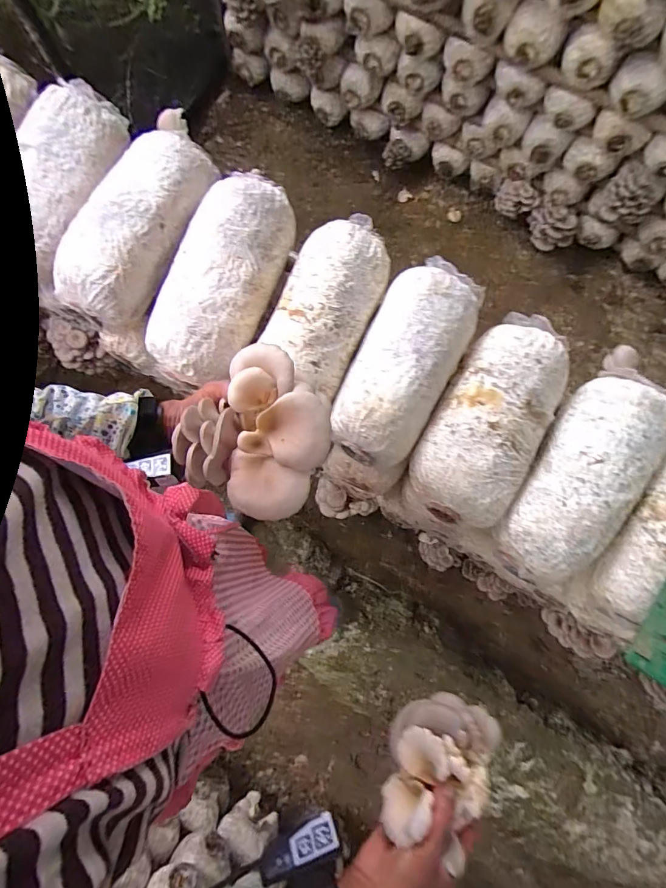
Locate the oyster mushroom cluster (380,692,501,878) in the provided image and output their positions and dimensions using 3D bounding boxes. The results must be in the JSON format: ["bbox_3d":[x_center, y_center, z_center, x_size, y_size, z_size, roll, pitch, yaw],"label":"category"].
[{"bbox_3d":[0.100,0.291,0.372,0.098,0.054,0.110,10,79,2],"label":"oyster mushroom cluster"}]

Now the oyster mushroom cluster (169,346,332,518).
[{"bbox_3d":[-0.071,-0.013,0.386,0.135,0.061,0.137,0,79,0],"label":"oyster mushroom cluster"}]

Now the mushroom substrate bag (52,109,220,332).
[{"bbox_3d":[-0.315,-0.349,0.667,0.127,0.105,0.350,30,80,5],"label":"mushroom substrate bag"}]

